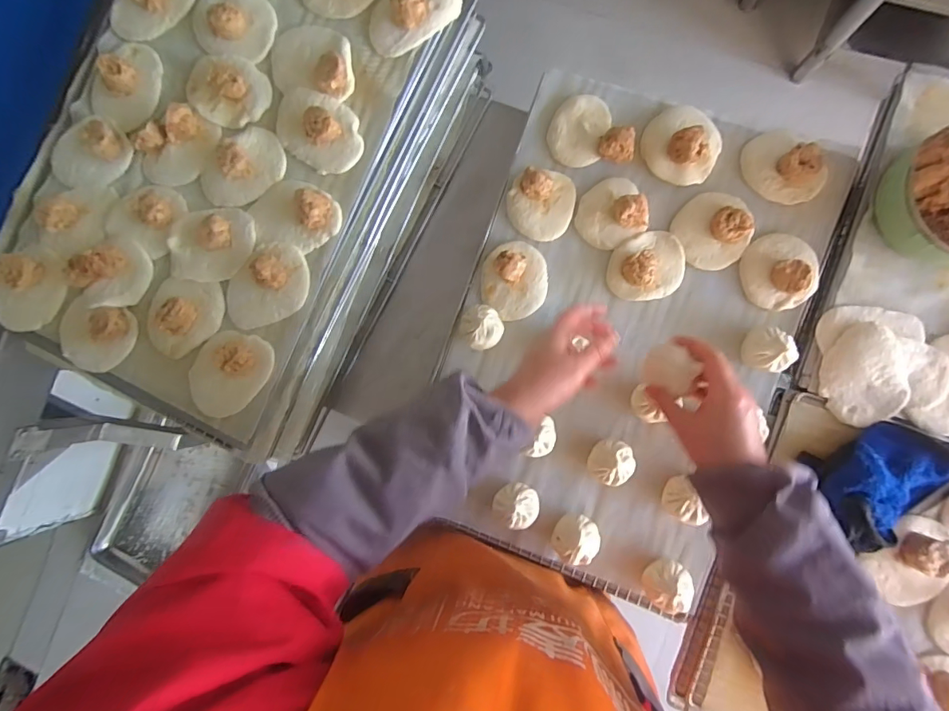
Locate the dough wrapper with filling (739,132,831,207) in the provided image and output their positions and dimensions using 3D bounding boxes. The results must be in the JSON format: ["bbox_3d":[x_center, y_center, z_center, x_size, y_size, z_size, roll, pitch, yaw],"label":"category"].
[{"bbox_3d":[0.369,-0.224,0.531,0.096,0.034,0.063,42,93,5],"label":"dough wrapper with filling"}]

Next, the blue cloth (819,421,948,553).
[{"bbox_3d":[0.444,0.132,0.483,0.106,0.064,0.153,42,93,5],"label":"blue cloth"}]

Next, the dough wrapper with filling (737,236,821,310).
[{"bbox_3d":[0.365,-0.102,0.528,0.085,0.035,0.091,0,89,5],"label":"dough wrapper with filling"}]

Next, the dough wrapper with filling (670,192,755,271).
[{"bbox_3d":[0.291,-0.153,0.538,0.082,0.034,0.089,0,89,5],"label":"dough wrapper with filling"}]

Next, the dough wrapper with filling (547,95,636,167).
[{"bbox_3d":[0.146,-0.283,0.556,0.102,0.031,0.086,5,89,5],"label":"dough wrapper with filling"}]

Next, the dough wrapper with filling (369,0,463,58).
[{"bbox_3d":[-0.072,-0.399,0.505,0.121,0.034,0.077,-45,85,3],"label":"dough wrapper with filling"}]

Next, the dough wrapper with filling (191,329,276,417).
[{"bbox_3d":[-0.284,0.021,0.517,0.093,0.027,0.096,-1,89,5],"label":"dough wrapper with filling"}]

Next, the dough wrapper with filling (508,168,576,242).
[{"bbox_3d":[0.083,-0.189,0.557,0.082,0.039,0.080,0,89,5],"label":"dough wrapper with filling"}]

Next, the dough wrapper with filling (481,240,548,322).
[{"bbox_3d":[0.049,-0.095,0.556,0.081,0.039,0.097,4,89,5],"label":"dough wrapper with filling"}]

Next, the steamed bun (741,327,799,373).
[{"bbox_3d":[0.341,-0.007,0.521,0.045,0.050,0.048,10,90,5],"label":"steamed bun"}]

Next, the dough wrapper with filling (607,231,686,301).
[{"bbox_3d":[0.212,-0.110,0.549,0.091,0.030,0.079,-17,87,5],"label":"dough wrapper with filling"}]

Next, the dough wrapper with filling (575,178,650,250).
[{"bbox_3d":[0.168,-0.178,0.546,0.081,0.038,0.076,0,89,5],"label":"dough wrapper with filling"}]

